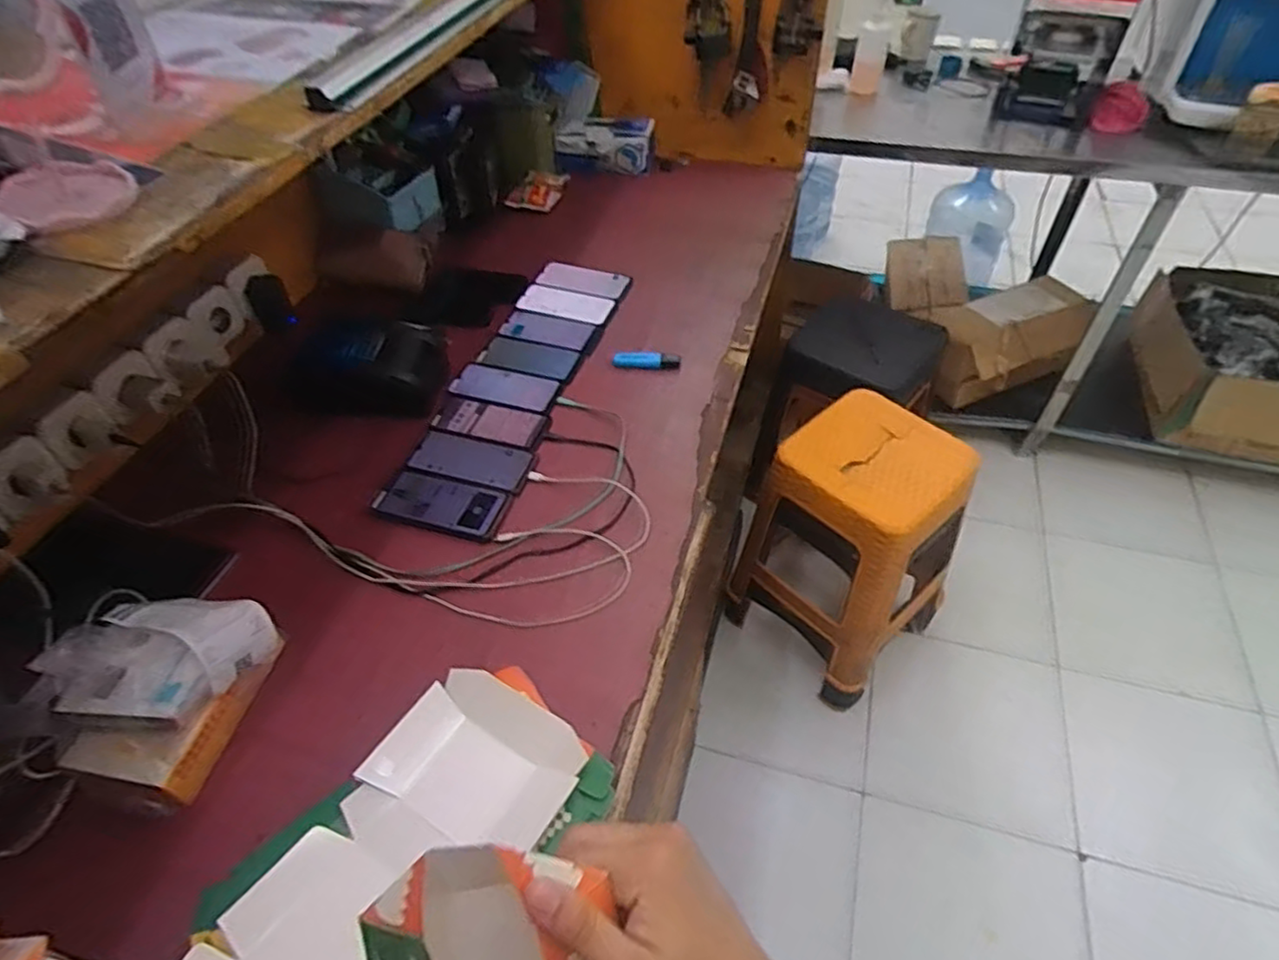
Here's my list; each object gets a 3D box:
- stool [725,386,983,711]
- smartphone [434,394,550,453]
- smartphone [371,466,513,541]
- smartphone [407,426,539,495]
[{"bbox_3d":[0.433,0.156,1.442,0.331,0.573,0.338,-34,55,-25],"label":"stool"},{"bbox_3d":[-0.219,-0.087,1.005,0.173,0.014,0.067,11,50,14],"label":"smartphone"},{"bbox_3d":[-0.258,0.028,0.900,0.170,0.016,0.084,14,51,10],"label":"smartphone"},{"bbox_3d":[-0.233,-0.029,0.955,0.175,0.015,0.092,14,51,17],"label":"smartphone"}]

